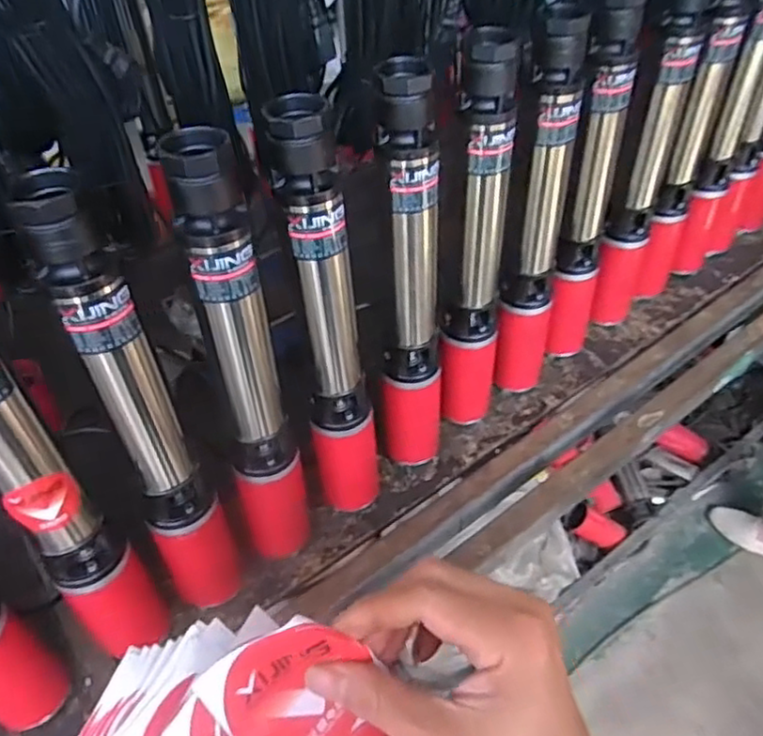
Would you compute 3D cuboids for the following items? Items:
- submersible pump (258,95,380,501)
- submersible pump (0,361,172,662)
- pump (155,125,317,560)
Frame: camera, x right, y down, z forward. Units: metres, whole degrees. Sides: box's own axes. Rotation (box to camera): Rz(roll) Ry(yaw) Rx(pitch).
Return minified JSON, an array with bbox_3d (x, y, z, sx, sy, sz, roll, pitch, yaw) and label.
[{"bbox_3d":[-0.048,-0.014,0.691,0.076,0.506,0.069,-4,46,-1],"label":"submersible pump"},{"bbox_3d":[-0.296,0.116,0.571,0.081,0.507,0.068,-35,54,-28],"label":"submersible pump"},{"bbox_3d":[-0.135,0.024,0.656,0.078,0.508,0.072,-11,46,-8],"label":"pump"}]

